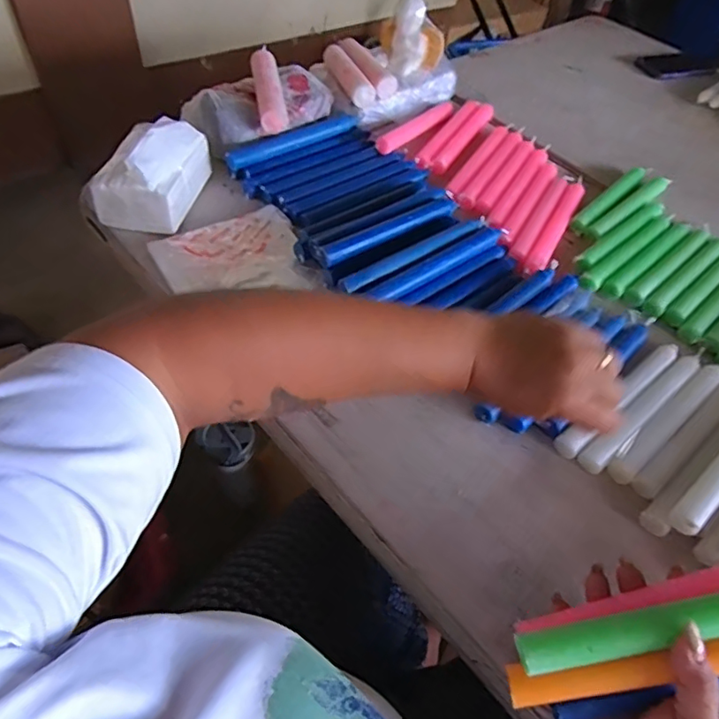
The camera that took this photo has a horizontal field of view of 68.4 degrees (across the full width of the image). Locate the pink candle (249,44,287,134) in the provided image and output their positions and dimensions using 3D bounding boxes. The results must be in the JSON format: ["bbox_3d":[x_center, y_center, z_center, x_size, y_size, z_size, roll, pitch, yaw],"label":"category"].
[{"bbox_3d":[-0.120,-0.352,0.689,0.033,0.040,0.138,-6,53,-12],"label":"pink candle"}]

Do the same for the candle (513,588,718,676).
[{"bbox_3d":[0.197,0.158,0.322,0.203,0.019,0.026,-12,53,0],"label":"candle"}]

